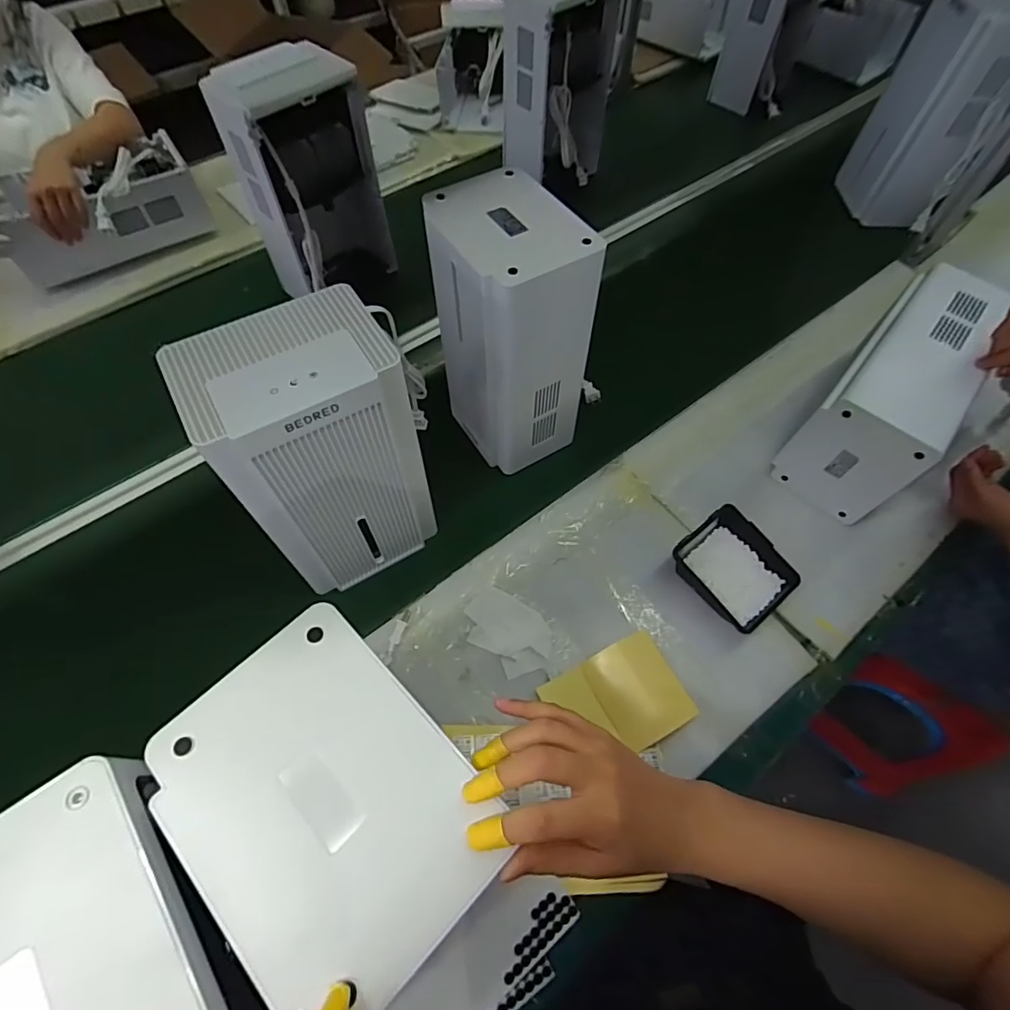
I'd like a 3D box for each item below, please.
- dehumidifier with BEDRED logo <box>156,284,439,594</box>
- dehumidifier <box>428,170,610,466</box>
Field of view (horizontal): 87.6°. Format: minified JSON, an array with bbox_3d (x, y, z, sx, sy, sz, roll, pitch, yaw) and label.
[{"bbox_3d":[-0.204,-0.050,0.622,0.185,0.331,0.134,-24,60,-15],"label":"dehumidifier with BEDRED logo"},{"bbox_3d":[0.003,-0.228,0.730,0.145,0.338,0.189,-30,62,-18],"label":"dehumidifier"}]

